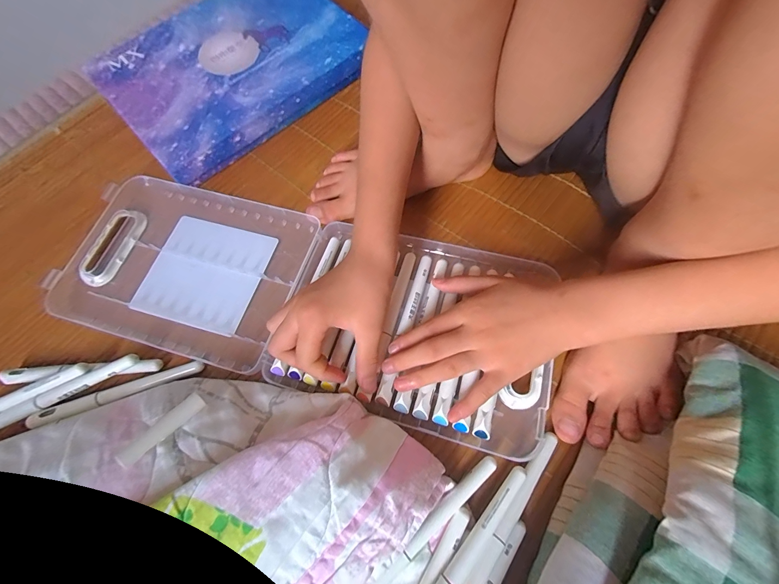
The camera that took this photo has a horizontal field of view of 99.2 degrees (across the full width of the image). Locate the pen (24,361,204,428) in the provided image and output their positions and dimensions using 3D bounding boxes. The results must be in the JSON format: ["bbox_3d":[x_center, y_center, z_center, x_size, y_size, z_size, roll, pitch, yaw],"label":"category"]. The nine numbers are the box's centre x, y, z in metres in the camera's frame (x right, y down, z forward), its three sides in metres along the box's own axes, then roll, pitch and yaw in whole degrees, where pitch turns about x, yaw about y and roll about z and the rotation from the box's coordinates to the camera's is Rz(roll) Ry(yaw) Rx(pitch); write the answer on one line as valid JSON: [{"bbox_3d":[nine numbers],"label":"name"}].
[{"bbox_3d":[-0.221,0.082,0.272,0.134,0.012,0.015,-19,66,-3],"label":"pen"}]

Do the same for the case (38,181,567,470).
[{"bbox_3d":[-0.082,-0.003,0.295,0.429,0.027,0.175,17,71,11],"label":"case"}]

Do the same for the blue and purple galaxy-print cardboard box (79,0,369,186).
[{"bbox_3d":[-0.172,-0.256,0.378,0.265,0.048,0.188,-41,73,-12],"label":"blue and purple galaxy-print cardboard box"}]

